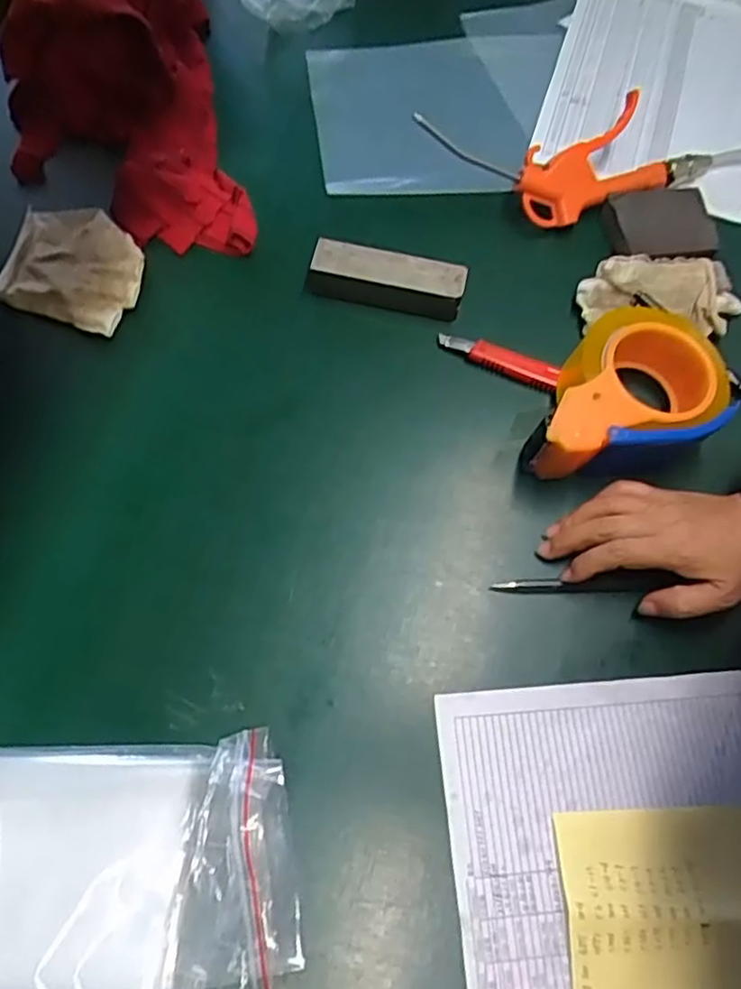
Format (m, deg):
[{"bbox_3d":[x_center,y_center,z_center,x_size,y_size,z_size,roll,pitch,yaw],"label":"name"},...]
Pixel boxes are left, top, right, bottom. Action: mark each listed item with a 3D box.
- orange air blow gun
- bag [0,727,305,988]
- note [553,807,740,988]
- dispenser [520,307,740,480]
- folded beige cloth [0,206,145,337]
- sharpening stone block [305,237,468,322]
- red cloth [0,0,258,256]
[{"bbox_3d":[0.177,-0.284,0.579,0.256,0.061,0.092,-15,68,-10],"label":"orange air blow gun"},{"bbox_3d":[-0.159,0.215,0.366,0.231,0.021,0.150,-2,67,-4],"label":"bag"},{"bbox_3d":[0.169,0.231,0.383,0.118,0.011,0.096,1,66,-3],"label":"note"},{"bbox_3d":[0.179,-0.072,0.481,0.144,0.062,0.099,-8,67,-7],"label":"dispenser"},{"bbox_3d":[-0.233,-0.183,0.536,0.115,0.020,0.102,18,67,5],"label":"folded beige cloth"},{"bbox_3d":[0.013,-0.169,0.532,0.119,0.036,0.030,13,66,2],"label":"sharpening stone block"},{"bbox_3d":[-0.220,-0.349,0.572,0.185,0.085,0.339,-11,68,-8],"label":"red cloth"}]

